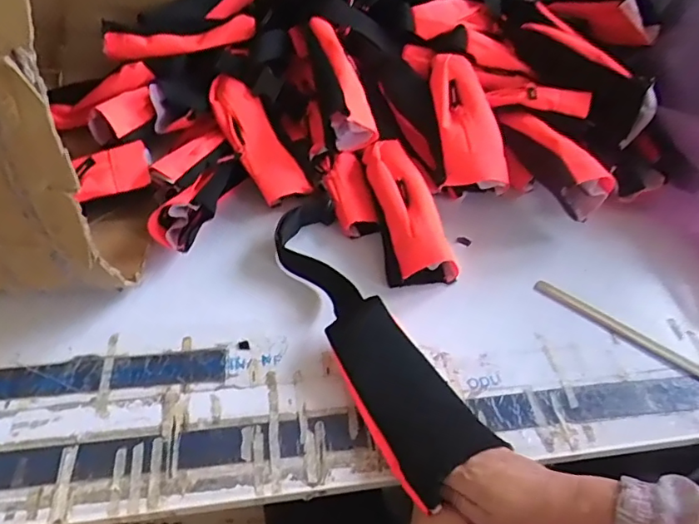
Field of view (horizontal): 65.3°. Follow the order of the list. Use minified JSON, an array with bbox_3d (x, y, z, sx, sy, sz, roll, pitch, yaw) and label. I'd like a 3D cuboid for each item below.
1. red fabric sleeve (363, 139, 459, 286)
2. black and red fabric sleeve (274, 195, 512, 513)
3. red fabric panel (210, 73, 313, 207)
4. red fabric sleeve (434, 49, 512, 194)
[{"bbox_3d":[0.073,-0.072,0.742,0.080,0.068,0.216,-8,49,-10],"label":"red fabric sleeve"},{"bbox_3d":[0.016,0.068,0.624,0.108,0.053,0.396,-20,54,-19],"label":"black and red fabric sleeve"},{"bbox_3d":[-0.133,-0.177,0.771,0.077,0.033,0.207,-28,82,-25],"label":"red fabric panel"},{"bbox_3d":[0.173,-0.209,0.801,0.096,0.042,0.223,-3,64,-5],"label":"red fabric sleeve"}]

